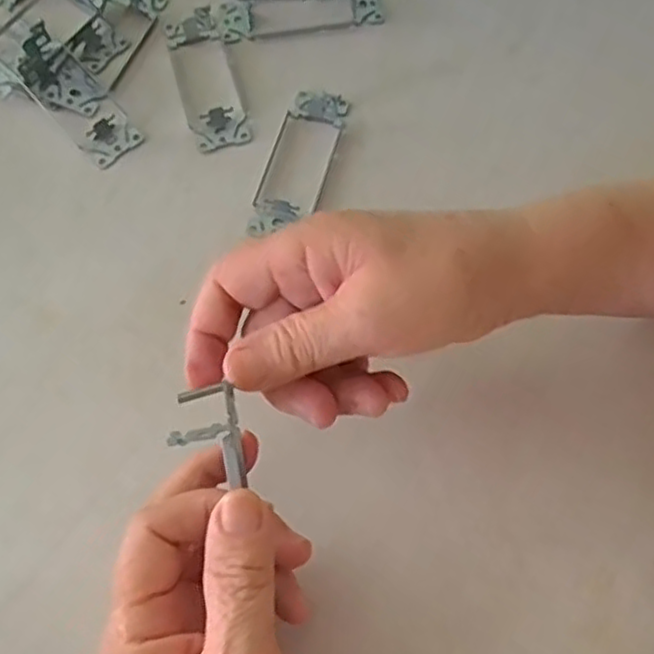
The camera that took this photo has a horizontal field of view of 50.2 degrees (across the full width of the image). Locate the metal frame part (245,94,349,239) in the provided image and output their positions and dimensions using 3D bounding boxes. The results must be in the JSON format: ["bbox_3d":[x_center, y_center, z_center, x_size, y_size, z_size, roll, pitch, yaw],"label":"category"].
[{"bbox_3d":[-0.017,-0.099,0.413,0.037,0.009,0.104,15,69,7],"label":"metal frame part"}]

